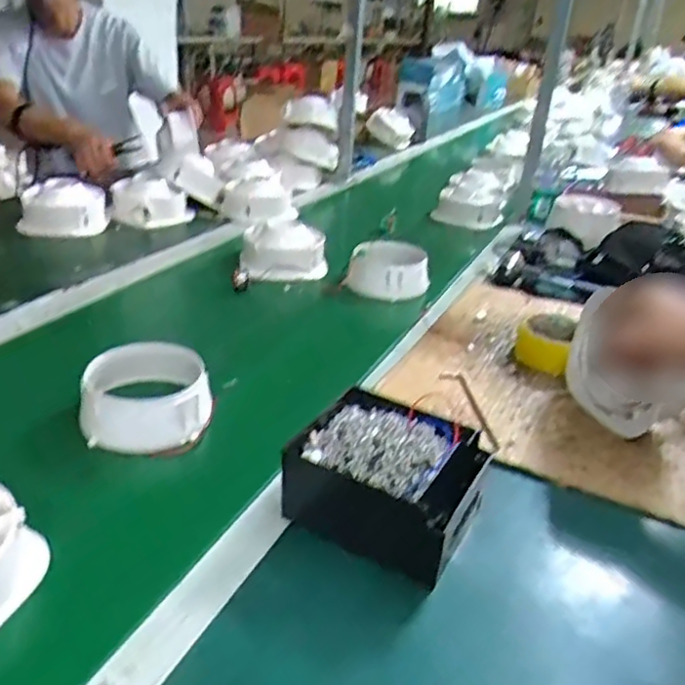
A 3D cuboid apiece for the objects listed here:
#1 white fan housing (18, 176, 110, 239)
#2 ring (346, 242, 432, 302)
[{"bbox_3d":[-0.476,-0.233,1.117,0.143,0.077,0.109,-11,31,-23],"label":"white fan housing"},{"bbox_3d":[0.072,-0.110,1.010,0.126,0.064,0.059,3,28,1],"label":"ring"}]

